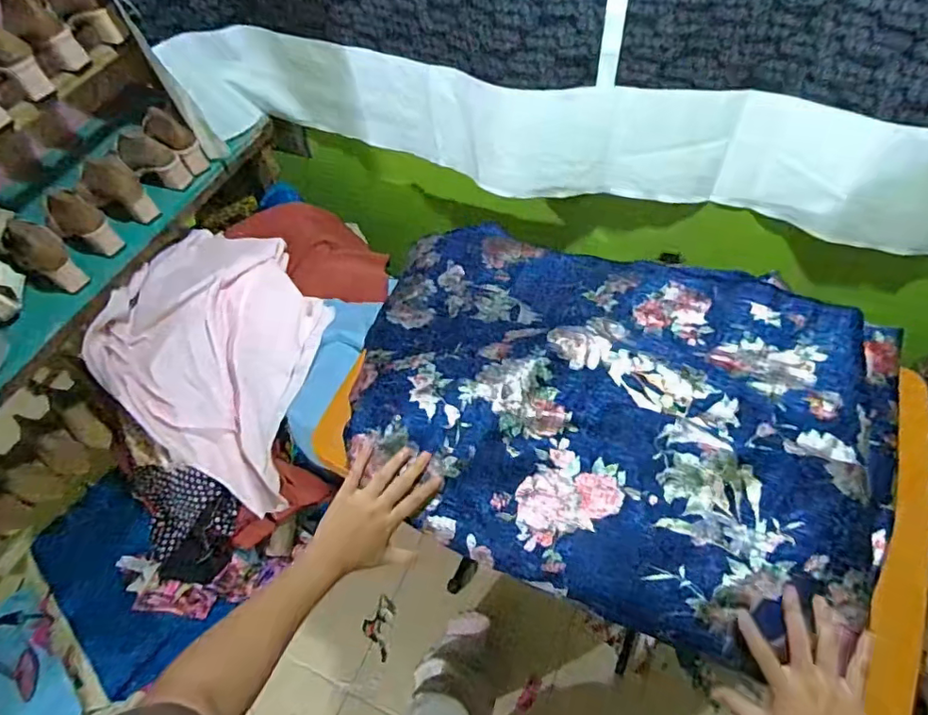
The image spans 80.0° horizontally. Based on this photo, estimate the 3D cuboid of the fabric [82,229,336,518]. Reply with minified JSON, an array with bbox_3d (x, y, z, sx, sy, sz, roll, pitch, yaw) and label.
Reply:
[{"bbox_3d":[-0.489,0.000,1.156,0.489,0.337,0.419,32,64,23],"label":"fabric"}]

